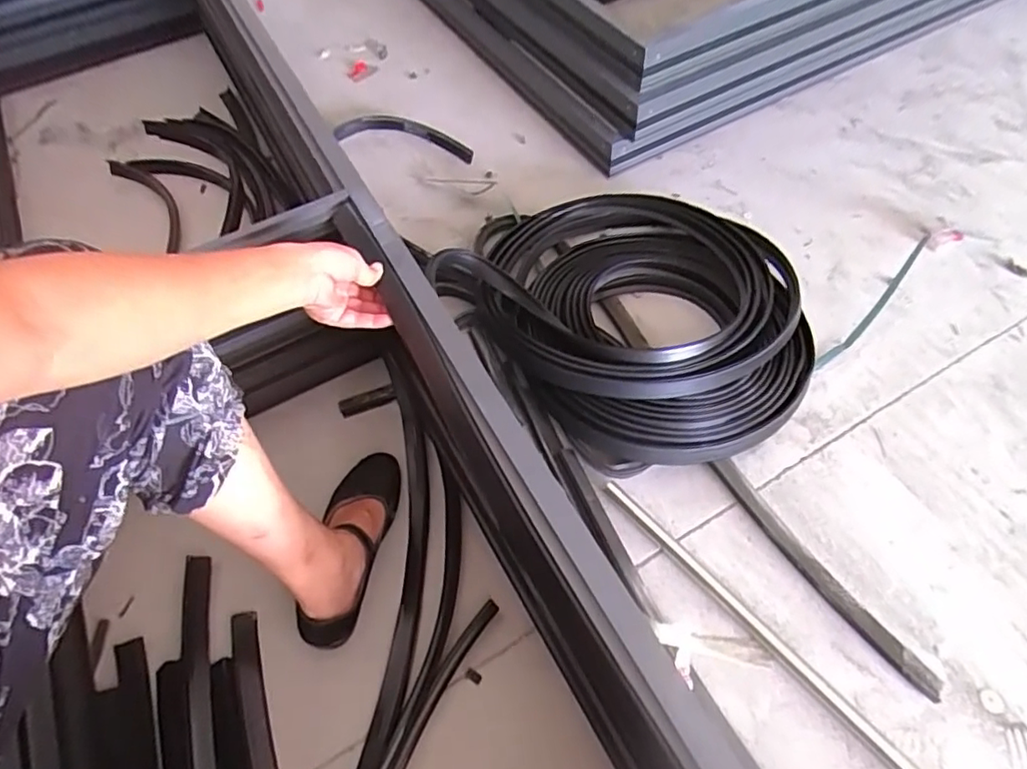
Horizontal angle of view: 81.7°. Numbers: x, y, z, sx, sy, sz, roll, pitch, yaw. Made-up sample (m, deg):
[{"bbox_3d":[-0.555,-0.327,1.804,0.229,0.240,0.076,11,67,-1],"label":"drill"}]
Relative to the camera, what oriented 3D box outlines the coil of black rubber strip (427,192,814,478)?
[{"bbox_3d":[0.208,-0.147,0.933,0.486,0.100,0.542,-32,62,-15],"label":"coil of black rubber strip"}]

